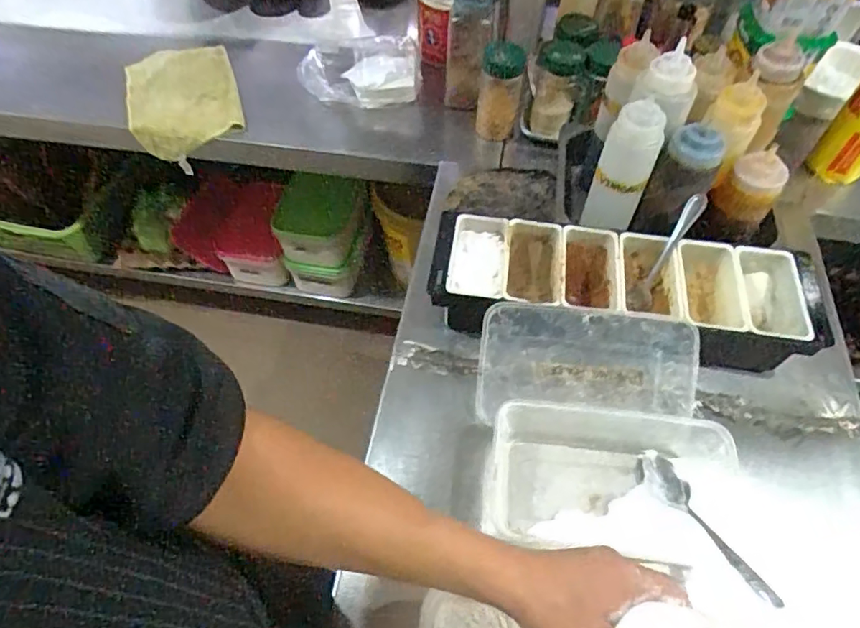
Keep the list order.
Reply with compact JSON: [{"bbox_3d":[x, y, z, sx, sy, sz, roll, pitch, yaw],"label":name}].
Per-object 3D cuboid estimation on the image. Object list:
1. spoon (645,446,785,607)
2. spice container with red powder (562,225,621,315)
[{"bbox_3d":[0.289,0.227,0.591,0.037,0.033,0.205,-12,26,-7],"label":"spoon"},{"bbox_3d":[0.213,-0.042,0.760,0.078,0.078,0.144,6,57,4],"label":"spice container with red powder"}]

